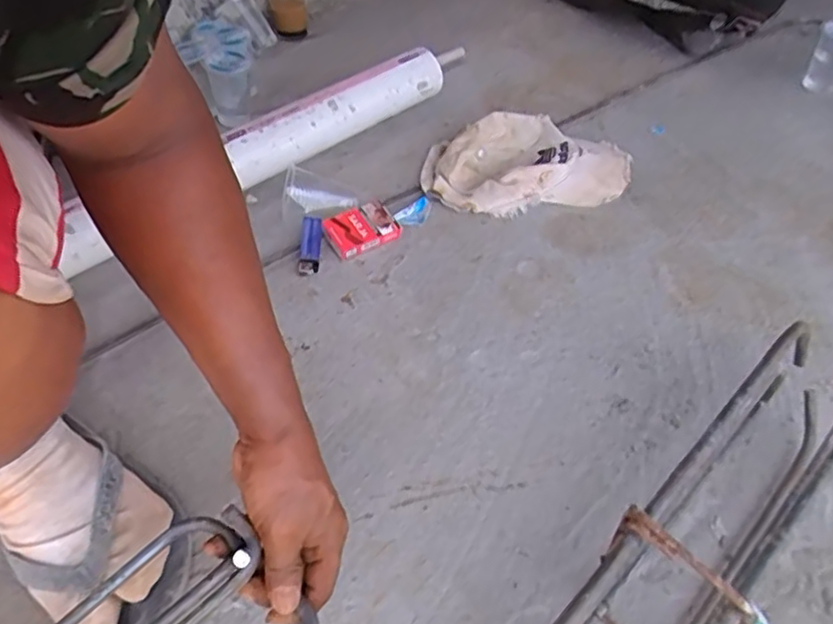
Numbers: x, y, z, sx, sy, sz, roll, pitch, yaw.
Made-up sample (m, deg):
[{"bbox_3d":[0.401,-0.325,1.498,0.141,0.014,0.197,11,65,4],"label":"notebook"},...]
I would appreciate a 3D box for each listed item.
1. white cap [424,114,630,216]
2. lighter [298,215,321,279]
[{"bbox_3d":[0.154,-0.214,0.874,0.297,0.064,0.177,-7,48,-7],"label":"white cap"},{"bbox_3d":[-0.132,-0.080,0.773,0.025,0.014,0.084,0,63,0],"label":"lighter"}]

